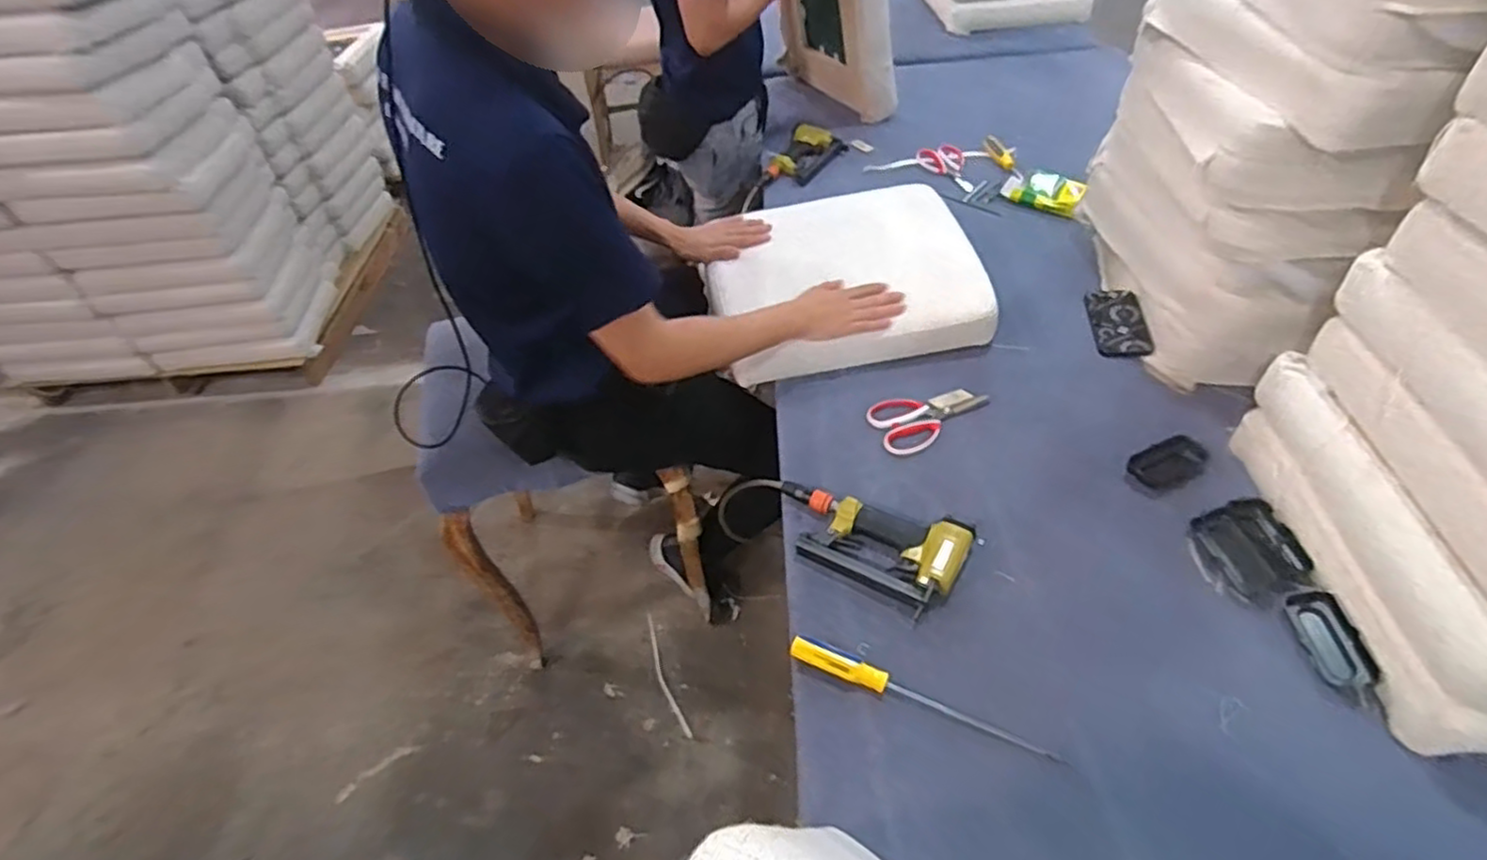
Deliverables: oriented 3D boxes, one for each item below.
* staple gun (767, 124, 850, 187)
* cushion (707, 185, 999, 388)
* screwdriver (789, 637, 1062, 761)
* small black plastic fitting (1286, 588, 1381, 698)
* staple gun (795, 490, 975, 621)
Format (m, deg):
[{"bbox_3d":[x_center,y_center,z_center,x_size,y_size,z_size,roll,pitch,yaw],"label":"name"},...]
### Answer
[{"bbox_3d":[0.155,-0.666,1.668,0.136,0.046,0.216,23,55,25],"label":"staple gun"},{"bbox_3d":[0.169,-0.272,1.244,0.435,0.124,0.387,-11,48,-4],"label":"cushion"},{"bbox_3d":[0.195,0.300,0.779,0.297,0.027,0.025,17,52,20],"label":"screwdriver"},{"bbox_3d":[0.671,0.240,0.793,0.044,0.032,0.110,-3,47,2],"label":"small black plastic fitting"},{"bbox_3d":[0.179,0.152,0.910,0.214,0.044,0.122,17,53,21],"label":"staple gun"}]

